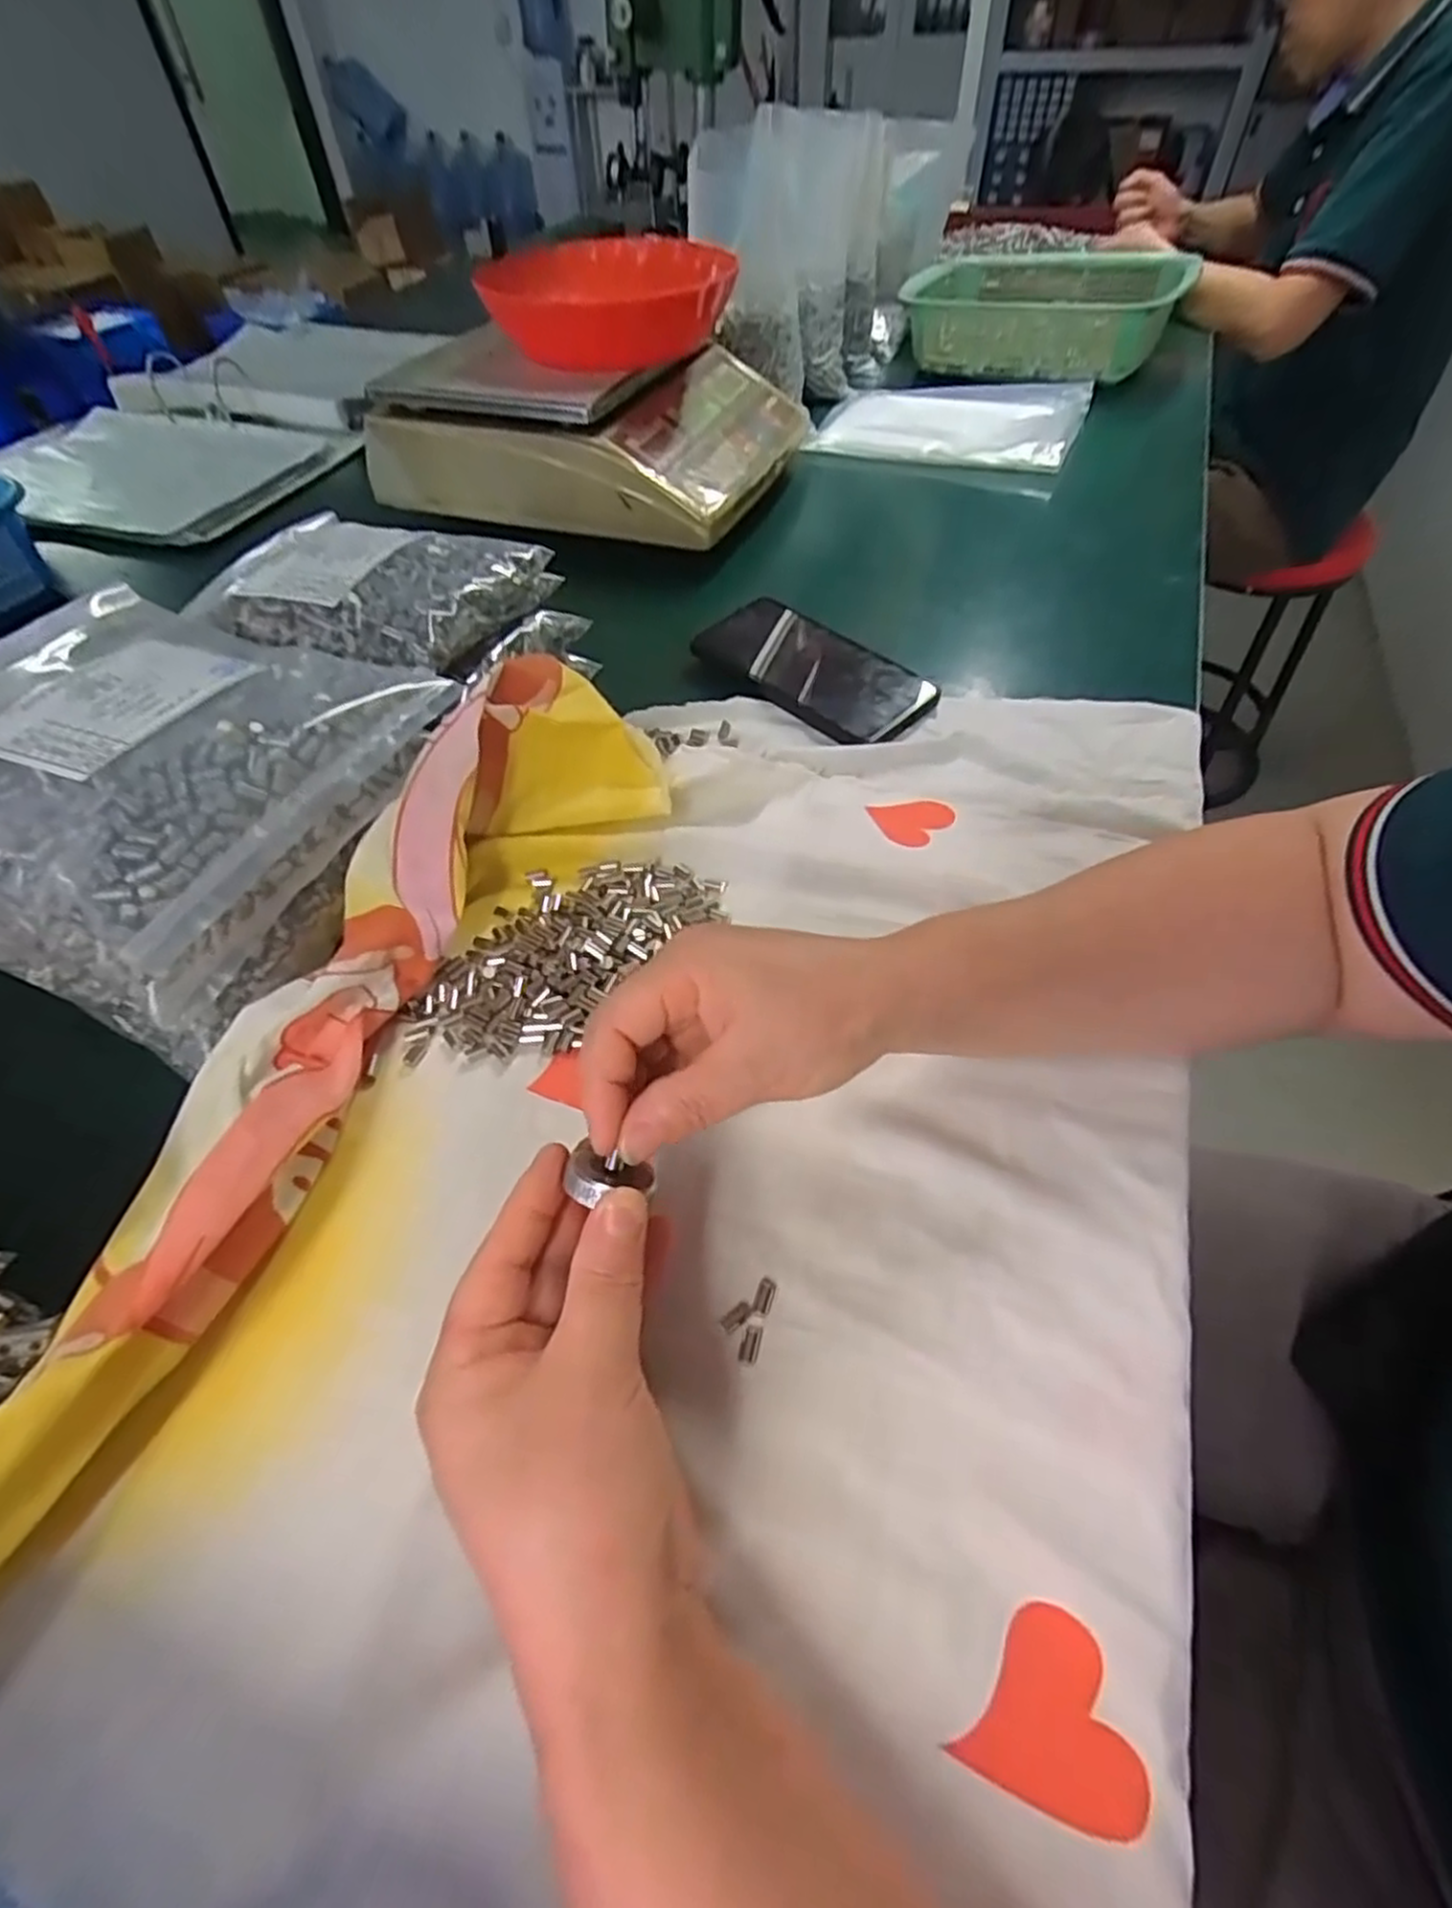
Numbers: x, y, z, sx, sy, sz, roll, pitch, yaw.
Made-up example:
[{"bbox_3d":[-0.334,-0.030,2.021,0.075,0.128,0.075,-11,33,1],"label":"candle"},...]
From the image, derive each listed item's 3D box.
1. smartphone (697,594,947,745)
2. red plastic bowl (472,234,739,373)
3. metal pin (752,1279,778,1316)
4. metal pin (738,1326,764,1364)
[{"bbox_3d":[0.058,-0.190,0.507,0.163,0.010,0.073,37,61,26],"label":"smartphone"},{"bbox_3d":[-0.101,-0.548,0.640,0.208,0.056,0.157,3,52,4],"label":"red plastic bowl"},{"bbox_3d":[0.014,0.120,0.270,0.006,0.004,0.012,16,55,14],"label":"metal pin"},{"bbox_3d":[0.008,0.133,0.261,0.006,0.004,0.012,14,55,12],"label":"metal pin"}]

